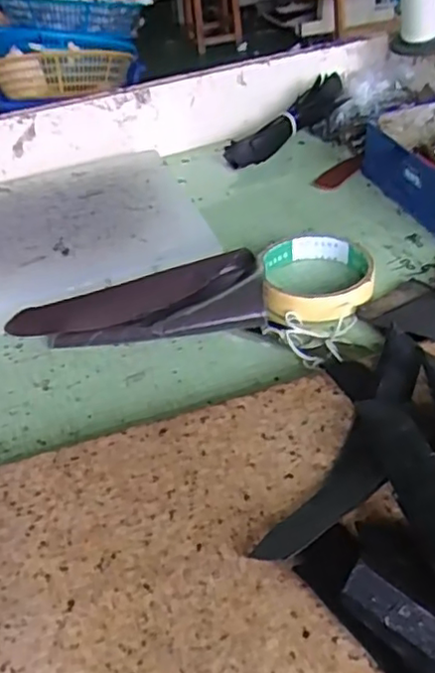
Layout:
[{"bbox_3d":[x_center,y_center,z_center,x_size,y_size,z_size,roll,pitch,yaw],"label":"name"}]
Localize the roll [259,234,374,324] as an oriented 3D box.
[{"bbox_3d":[0.073,-0.045,0.477,0.079,0.025,0.089,-4,39,4],"label":"roll"}]

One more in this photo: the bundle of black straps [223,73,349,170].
[{"bbox_3d":[0.074,-0.224,0.683,0.158,0.031,0.029,-39,48,-17],"label":"bundle of black straps"}]

